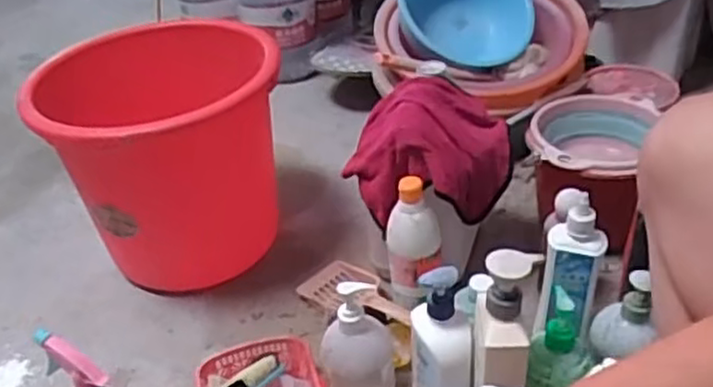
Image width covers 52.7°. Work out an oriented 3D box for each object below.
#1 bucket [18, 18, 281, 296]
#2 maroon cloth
[{"bbox_3d":[-0.260,-0.043,1.053,0.309,0.316,0.304,-4,34,3],"label":"bucket"},{"bbox_3d":[0.096,-0.059,0.927,0.196,0.148,0.141,0,35,9],"label":"maroon cloth"}]

